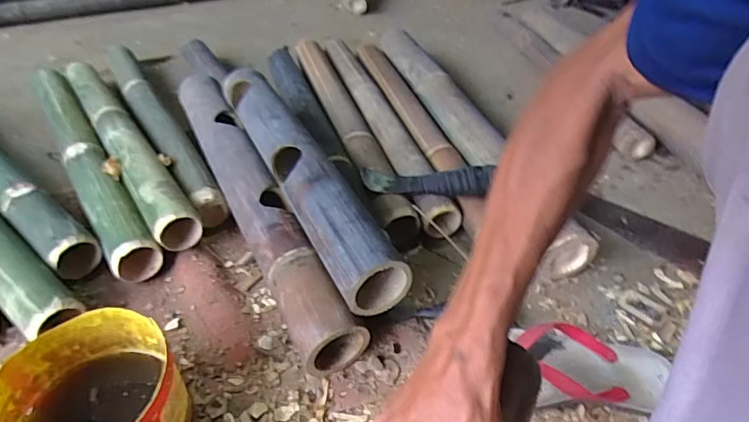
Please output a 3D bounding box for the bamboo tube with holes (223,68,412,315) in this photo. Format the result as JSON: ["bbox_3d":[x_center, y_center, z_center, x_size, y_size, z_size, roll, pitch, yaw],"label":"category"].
[{"bbox_3d":[-0.112,-0.066,0.691,0.072,0.076,0.521,-17,44,-22],"label":"bamboo tube with holes"}]

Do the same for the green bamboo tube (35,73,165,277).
[{"bbox_3d":[-0.482,-0.104,0.813,0.064,0.052,0.633,-24,47,-28],"label":"green bamboo tube"}]

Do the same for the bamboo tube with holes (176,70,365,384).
[{"bbox_3d":[-0.189,-0.037,0.732,0.080,0.088,0.635,-17,44,-22],"label":"bamboo tube with holes"}]

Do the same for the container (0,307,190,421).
[{"bbox_3d":[-0.262,0.182,0.459,0.145,0.092,0.159,2,40,-1],"label":"container"}]

